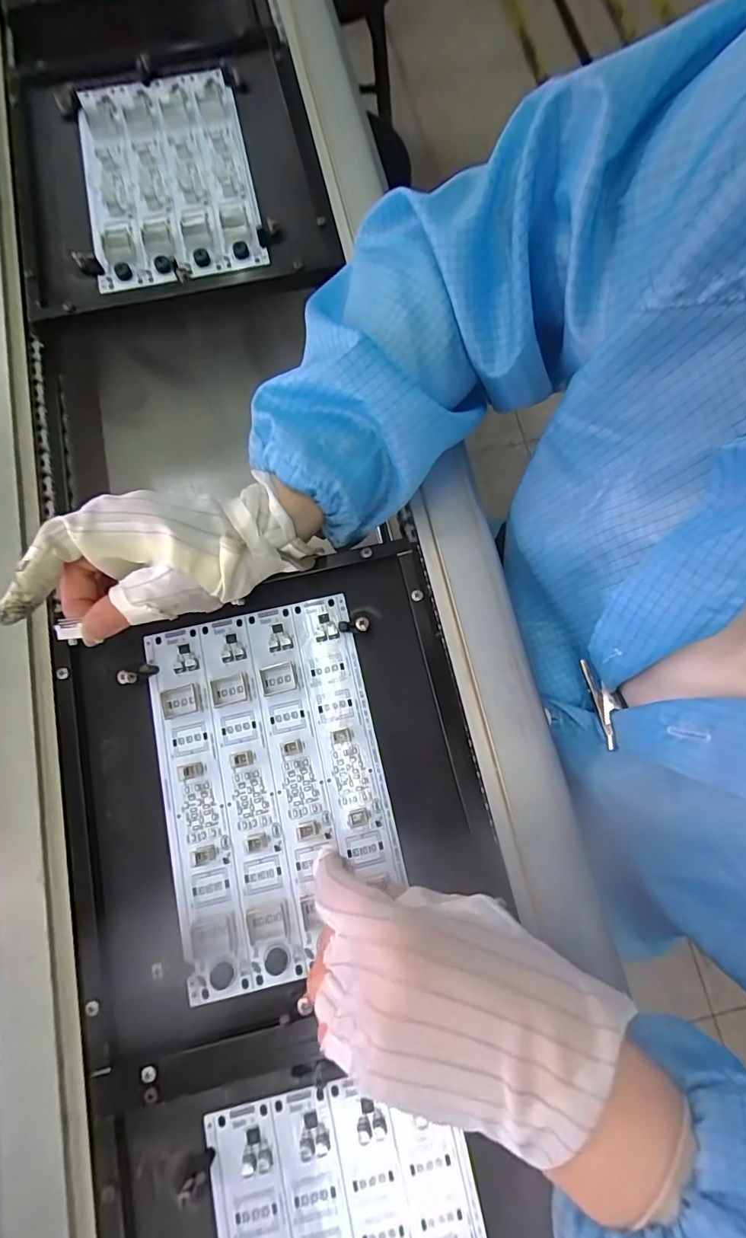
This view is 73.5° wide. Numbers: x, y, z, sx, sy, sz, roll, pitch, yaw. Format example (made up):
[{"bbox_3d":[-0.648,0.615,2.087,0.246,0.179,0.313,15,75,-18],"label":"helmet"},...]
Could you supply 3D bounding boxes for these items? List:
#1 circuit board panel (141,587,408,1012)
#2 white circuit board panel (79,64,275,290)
[{"bbox_3d":[-0.060,0.096,0.300,0.128,0.005,0.206,-12,78,-4],"label":"circuit board panel"},{"bbox_3d":[-0.169,-0.372,0.414,0.129,0.021,0.224,-12,78,-4],"label":"white circuit board panel"}]

